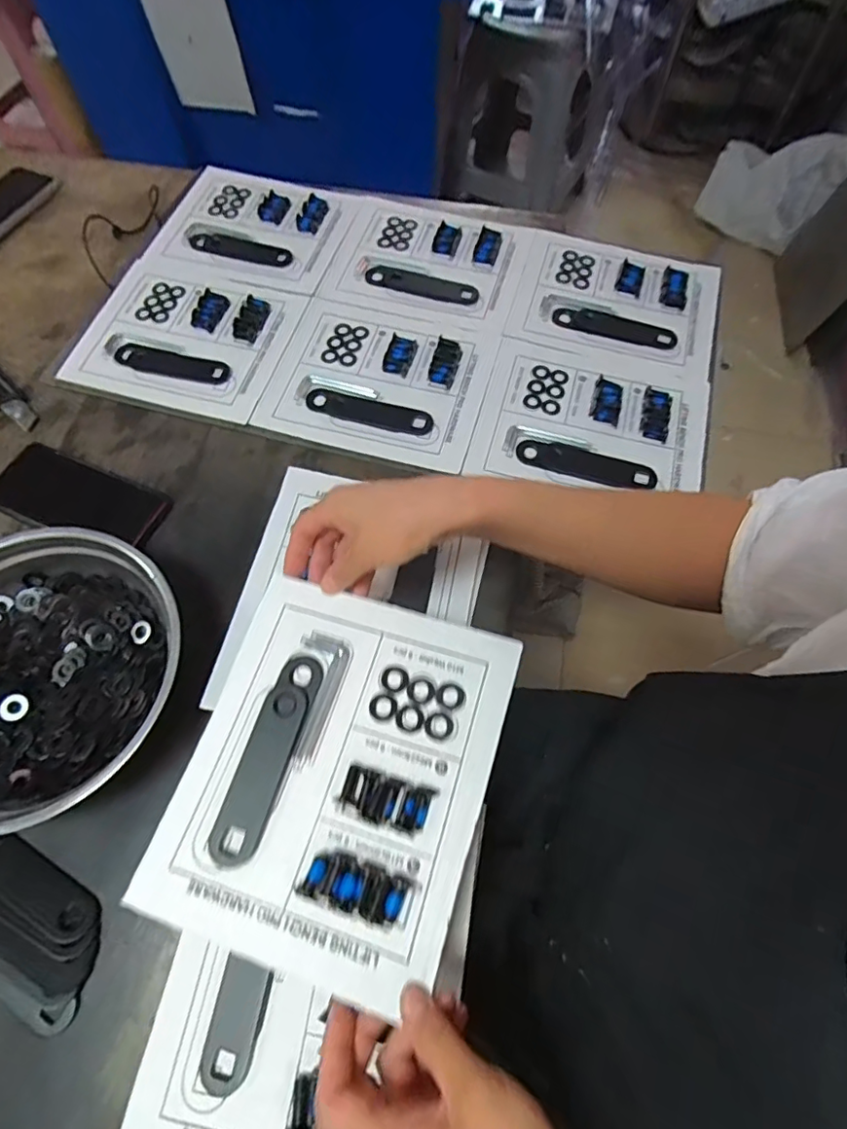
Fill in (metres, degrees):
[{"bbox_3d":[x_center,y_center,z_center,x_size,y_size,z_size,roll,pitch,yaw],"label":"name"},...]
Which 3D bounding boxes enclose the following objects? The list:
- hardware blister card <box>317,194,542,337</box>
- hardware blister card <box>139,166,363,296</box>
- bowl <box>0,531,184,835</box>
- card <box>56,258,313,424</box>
[{"bbox_3d":[0.008,-0.372,0.658,0.221,0.010,0.197,15,66,7],"label":"hardware blister card"},{"bbox_3d":[-0.215,-0.424,0.683,0.227,0.011,0.190,13,66,6],"label":"hardware blister card"},{"bbox_3d":[-0.298,0.085,0.417,0.197,0.074,0.206,0,65,0],"label":"bowl"},{"bbox_3d":[-0.259,-0.257,0.605,0.216,0.014,0.187,14,66,6],"label":"card"}]

